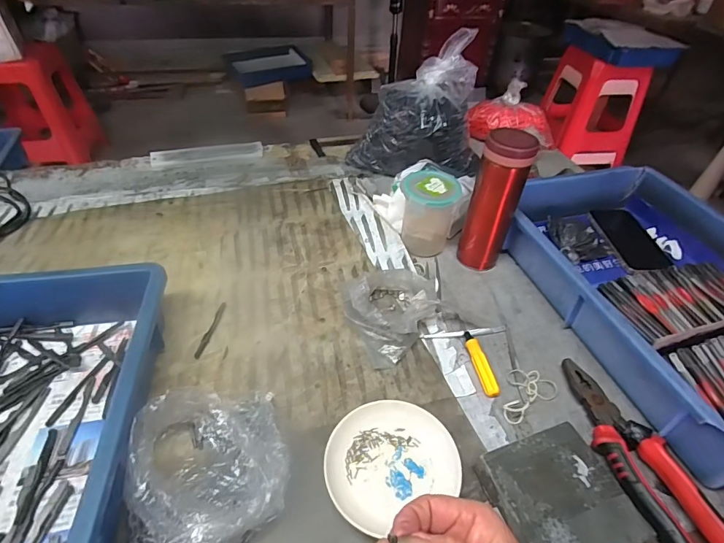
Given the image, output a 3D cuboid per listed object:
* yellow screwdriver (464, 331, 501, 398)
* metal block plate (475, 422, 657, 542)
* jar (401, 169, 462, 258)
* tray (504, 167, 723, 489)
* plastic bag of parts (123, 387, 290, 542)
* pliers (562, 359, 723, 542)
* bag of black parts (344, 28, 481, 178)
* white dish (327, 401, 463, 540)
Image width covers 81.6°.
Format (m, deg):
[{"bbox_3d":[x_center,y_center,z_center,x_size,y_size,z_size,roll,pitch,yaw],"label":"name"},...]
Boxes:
[{"bbox_3d":[0.133,0.102,0.475,0.018,0.015,0.087,-3,43,-9],"label":"yellow screwdriver"},{"bbox_3d":[0.170,0.199,0.365,0.114,0.031,0.103,-13,46,-19],"label":"metal block plate"},{"bbox_3d":[0.090,-0.078,0.593,0.080,0.109,0.069,11,43,7],"label":"jar"},{"bbox_3d":[0.380,0.020,0.530,0.286,0.085,0.435,-9,44,-15],"label":"tray"},{"bbox_3d":[-0.129,0.167,0.360,0.125,0.047,0.145,-6,44,-12],"label":"plastic bag of parts"},{"bbox_3d":[0.259,0.176,0.391,0.053,0.031,0.216,-6,44,-12],"label":"pliers"},{"bbox_3d":[0.100,-0.269,0.726,0.189,0.209,0.158,32,50,26],"label":"bag of black parts"},{"bbox_3d":[0.023,0.172,0.386,0.115,0.021,0.101,-18,48,-23],"label":"white dish"}]

